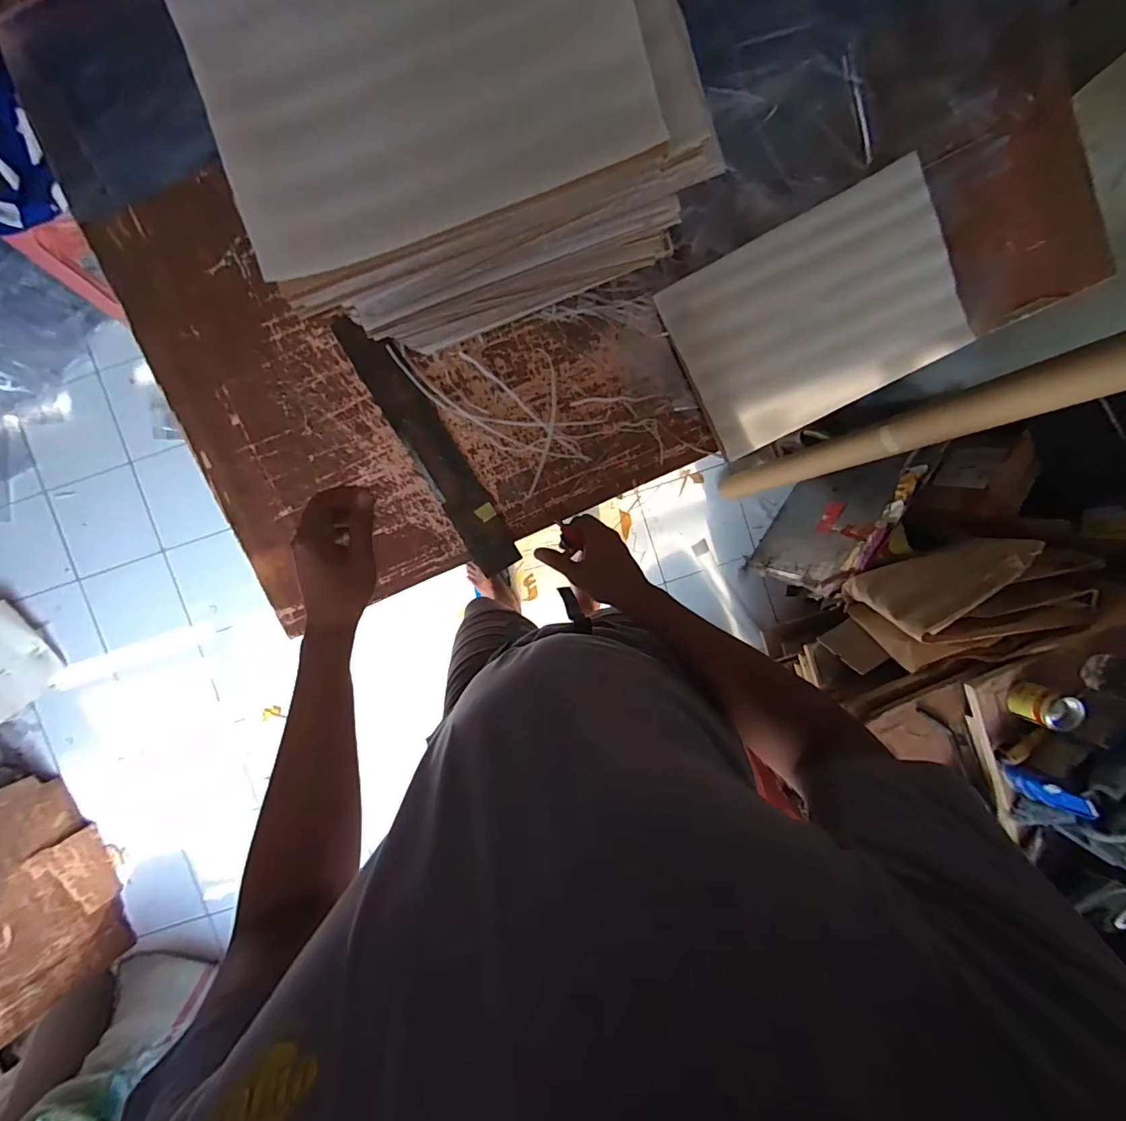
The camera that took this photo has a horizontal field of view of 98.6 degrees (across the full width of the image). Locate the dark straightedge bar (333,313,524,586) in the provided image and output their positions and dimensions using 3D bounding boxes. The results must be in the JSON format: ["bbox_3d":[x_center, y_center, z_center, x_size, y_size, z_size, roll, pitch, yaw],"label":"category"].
[{"bbox_3d":[-0.176,-0.154,0.647,0.059,0.012,0.377,-31,93,3],"label":"dark straightedge bar"}]

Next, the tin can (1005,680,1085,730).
[{"bbox_3d":[0.716,0.217,0.718,0.064,0.056,0.057,20,94,-1],"label":"tin can"}]

